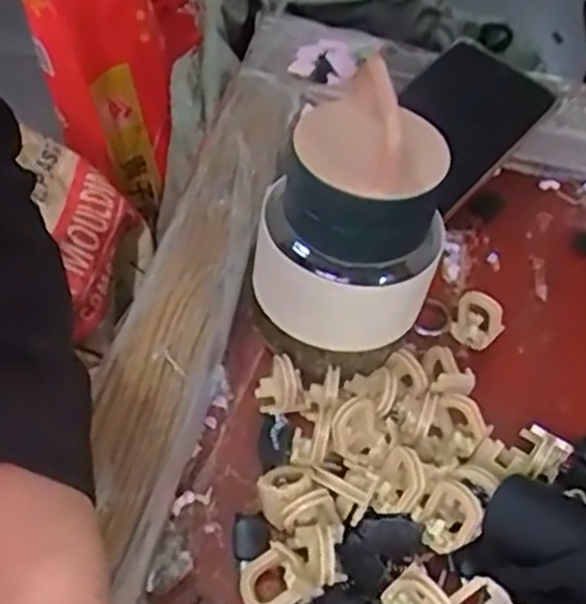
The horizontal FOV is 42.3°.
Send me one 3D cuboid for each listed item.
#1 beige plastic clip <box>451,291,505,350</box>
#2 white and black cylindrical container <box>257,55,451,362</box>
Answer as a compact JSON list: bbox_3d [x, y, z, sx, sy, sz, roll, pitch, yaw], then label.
[{"bbox_3d":[0.090,0.008,0.369,0.023,0.020,0.017,21,49,13],"label":"beige plastic clip"},{"bbox_3d":[0.023,-0.028,0.313,0.074,0.120,0.060,15,47,6],"label":"white and black cylindrical container"}]

